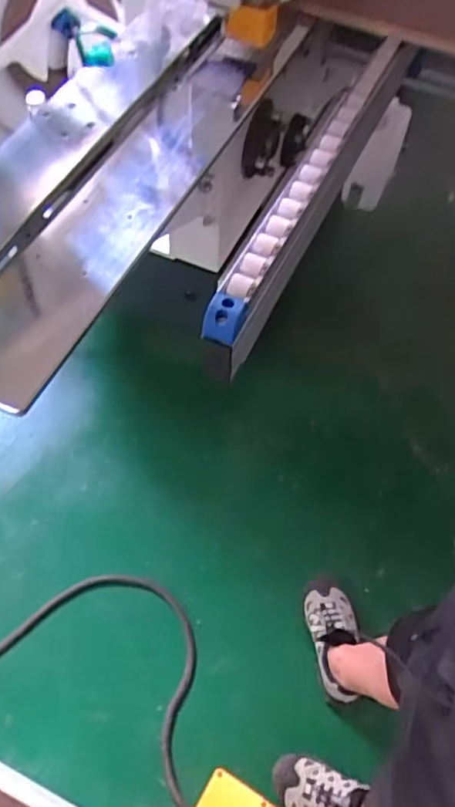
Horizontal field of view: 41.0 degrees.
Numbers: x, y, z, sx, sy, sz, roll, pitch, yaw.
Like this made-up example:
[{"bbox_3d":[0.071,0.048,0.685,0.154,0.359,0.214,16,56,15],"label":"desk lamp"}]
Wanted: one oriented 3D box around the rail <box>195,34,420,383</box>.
[{"bbox_3d":[0.140,-0.339,0.918,0.055,0.113,0.753,23,60,12],"label":"rail"}]

